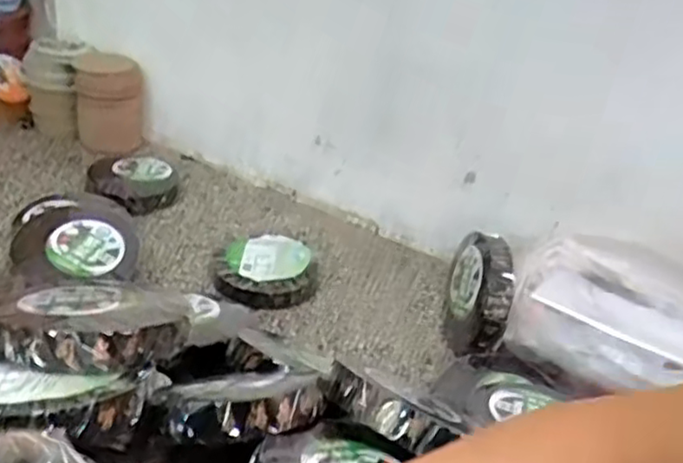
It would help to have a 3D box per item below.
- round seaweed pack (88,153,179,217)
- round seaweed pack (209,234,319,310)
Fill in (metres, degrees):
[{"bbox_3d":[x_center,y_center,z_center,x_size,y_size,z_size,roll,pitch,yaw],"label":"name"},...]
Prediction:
[{"bbox_3d":[-0.441,-0.106,1.461,0.188,0.076,0.196,-5,32,-22],"label":"round seaweed pack"},{"bbox_3d":[-0.142,0.066,1.259,0.183,0.059,0.193,6,30,-3],"label":"round seaweed pack"}]

